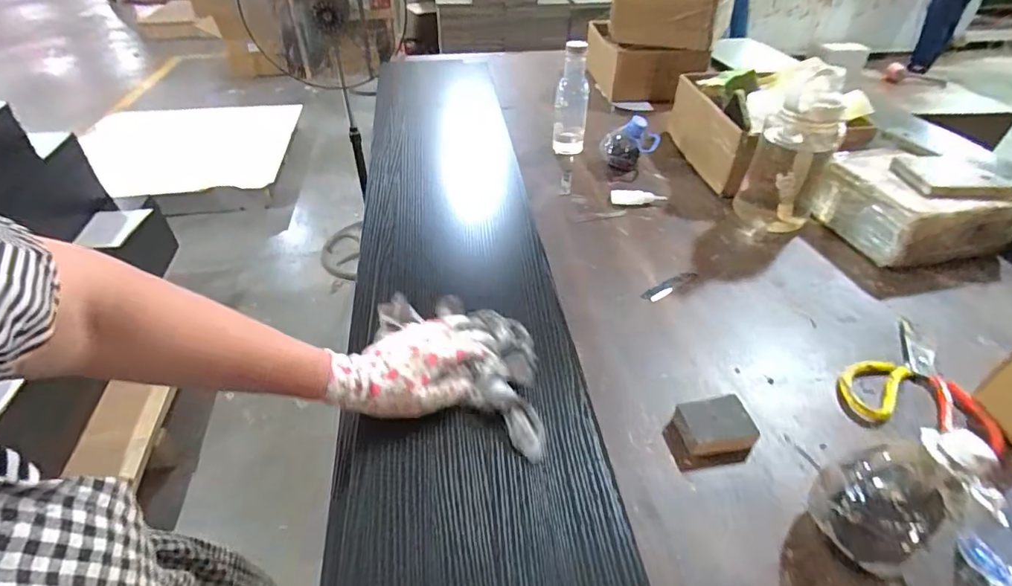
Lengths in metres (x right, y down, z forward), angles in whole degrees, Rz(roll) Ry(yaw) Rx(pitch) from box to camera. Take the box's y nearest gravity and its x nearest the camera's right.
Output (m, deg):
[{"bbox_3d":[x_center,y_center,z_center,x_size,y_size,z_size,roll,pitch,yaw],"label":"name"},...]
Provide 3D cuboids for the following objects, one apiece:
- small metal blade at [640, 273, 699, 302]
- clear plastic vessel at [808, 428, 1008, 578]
[{"bbox_3d":[0.237,-0.008,0.705,0.108,0.010,0.021,-22,46,-23],"label":"small metal blade"},{"bbox_3d":[0.311,0.166,0.393,0.088,0.135,0.081,0,41,0],"label":"clear plastic vessel"}]

